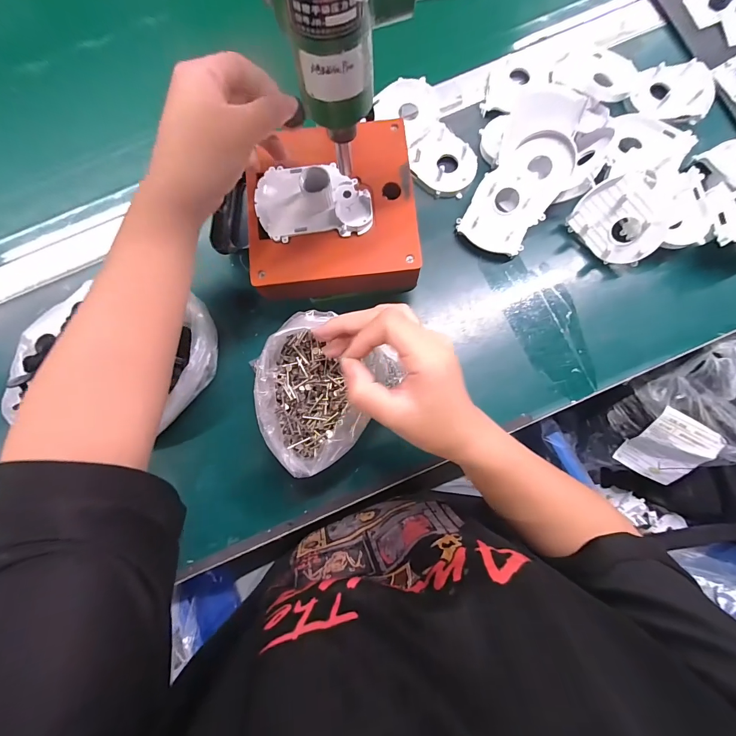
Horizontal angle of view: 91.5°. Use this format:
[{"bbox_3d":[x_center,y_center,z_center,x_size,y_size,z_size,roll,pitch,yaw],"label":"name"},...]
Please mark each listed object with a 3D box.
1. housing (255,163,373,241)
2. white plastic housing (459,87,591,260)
[{"bbox_3d":[-0.049,-0.151,0.313,0.100,0.028,0.067,-5,82,2],"label":"housing"},{"bbox_3d":[0.159,-0.197,0.364,0.078,0.044,0.161,24,100,6],"label":"white plastic housing"}]

